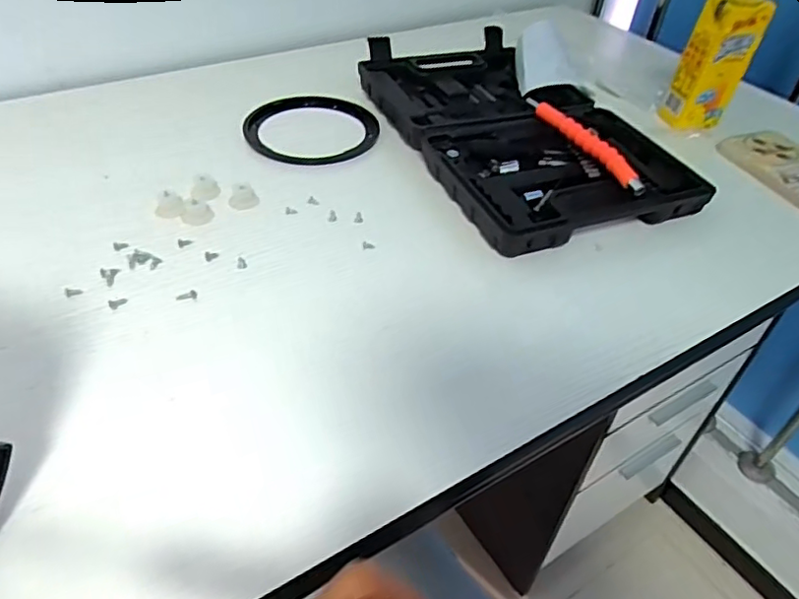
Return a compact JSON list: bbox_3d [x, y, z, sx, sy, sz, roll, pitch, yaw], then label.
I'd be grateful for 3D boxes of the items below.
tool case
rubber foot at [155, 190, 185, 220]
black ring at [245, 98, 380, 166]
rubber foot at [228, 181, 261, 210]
[{"bbox_3d":[0.111,-0.175,0.605,0.211,0.043,0.346,-14,46,-20],"label":"tool case"},{"bbox_3d":[-0.190,-0.079,0.505,0.022,0.017,0.020,-12,45,-17],"label":"rubber foot"},{"bbox_3d":[-0.089,-0.173,0.612,0.130,0.006,0.130,3,43,-2],"label":"black ring"},{"bbox_3d":[-0.133,-0.089,0.521,0.024,0.011,0.022,-7,44,-12],"label":"rubber foot"}]

